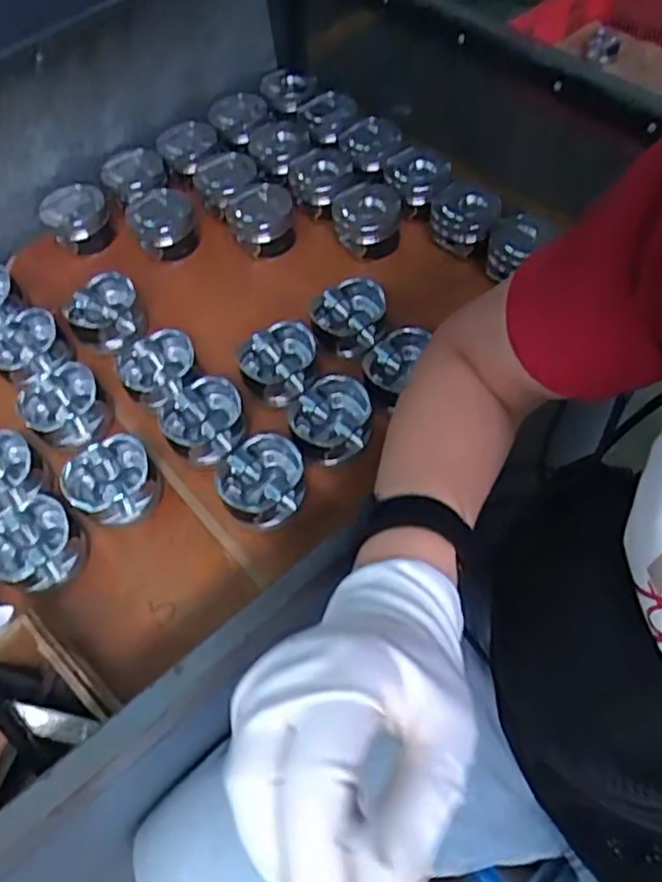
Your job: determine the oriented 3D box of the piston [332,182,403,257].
[{"bbox_3d":[0.045,-0.277,0.858,0.083,0.048,0.088,-4,58,1],"label":"piston"}]

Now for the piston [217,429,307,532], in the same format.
[{"bbox_3d":[-0.069,0.041,0.670,0.083,0.048,0.090,-2,58,3],"label":"piston"}]

